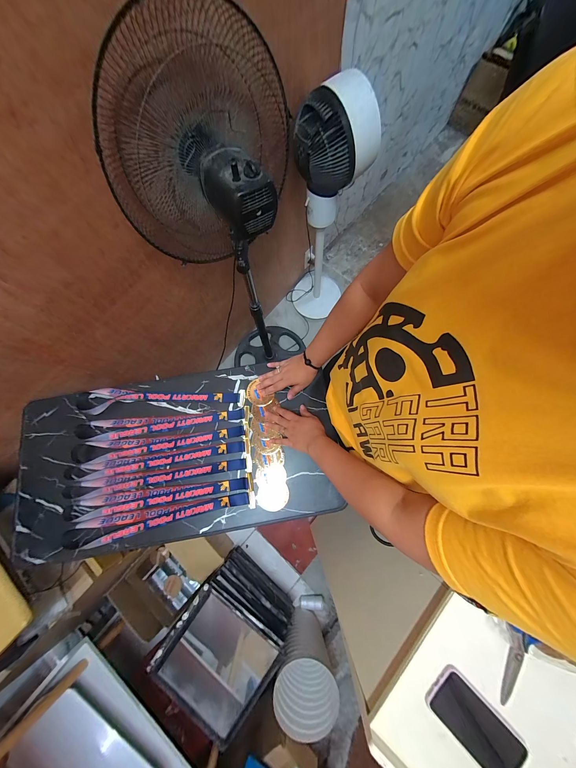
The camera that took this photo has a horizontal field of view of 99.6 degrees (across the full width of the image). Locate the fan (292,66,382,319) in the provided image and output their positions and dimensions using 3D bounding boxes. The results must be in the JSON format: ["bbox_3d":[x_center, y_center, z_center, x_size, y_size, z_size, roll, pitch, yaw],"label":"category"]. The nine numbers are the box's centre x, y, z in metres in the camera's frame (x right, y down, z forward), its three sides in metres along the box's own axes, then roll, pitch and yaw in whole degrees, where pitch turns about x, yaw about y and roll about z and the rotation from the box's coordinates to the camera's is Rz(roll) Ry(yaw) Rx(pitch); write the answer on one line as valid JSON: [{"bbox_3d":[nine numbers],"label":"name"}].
[{"bbox_3d":[0.156,-0.635,1.060,0.255,0.866,0.289,6,77,3],"label":"fan"}]

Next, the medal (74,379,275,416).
[{"bbox_3d":[-0.296,0.038,0.651,0.501,0.018,0.071,-2,76,1],"label":"medal"}]

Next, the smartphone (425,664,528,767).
[{"bbox_3d":[0.297,0.537,0.384,0.143,0.009,0.075,44,81,10],"label":"smartphone"}]

